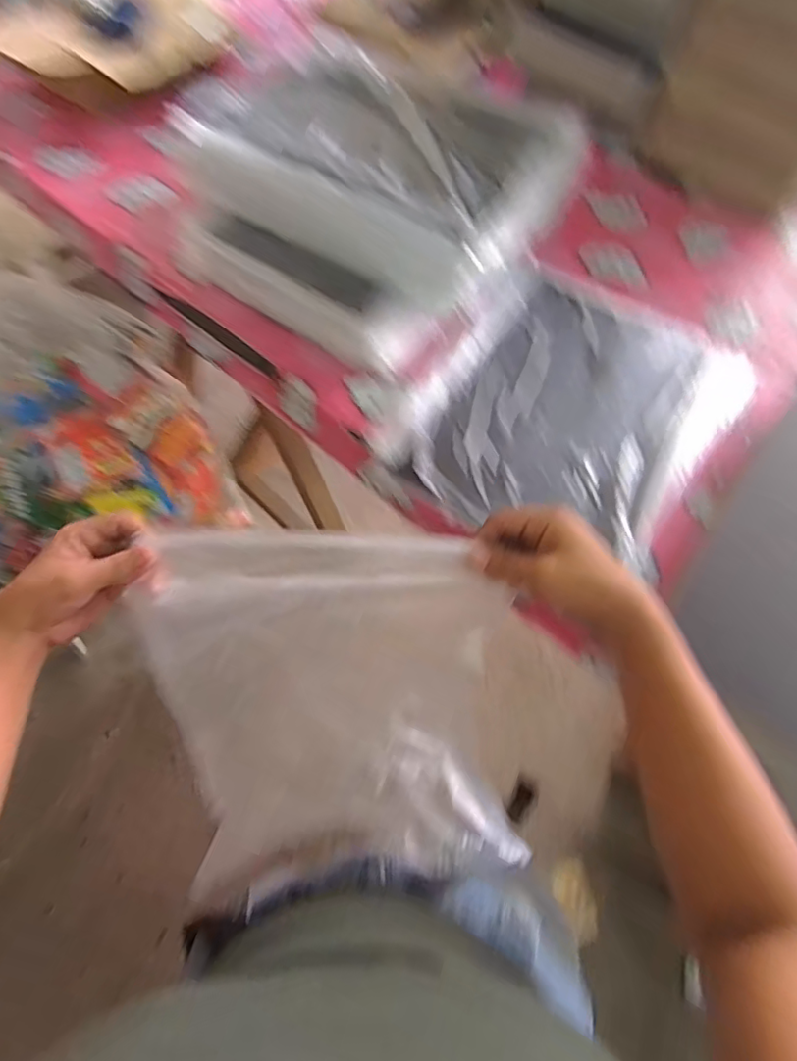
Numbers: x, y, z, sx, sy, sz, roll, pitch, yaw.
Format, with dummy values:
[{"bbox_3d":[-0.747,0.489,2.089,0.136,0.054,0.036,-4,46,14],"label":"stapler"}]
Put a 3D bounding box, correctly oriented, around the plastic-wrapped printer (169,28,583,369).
[{"bbox_3d":[-0.043,-0.409,0.698,0.391,0.160,0.348,33,66,14],"label":"plastic-wrapped printer"}]

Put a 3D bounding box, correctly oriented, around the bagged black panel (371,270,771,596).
[{"bbox_3d":[0.199,-0.143,0.642,0.311,0.026,0.376,30,65,13],"label":"bagged black panel"}]

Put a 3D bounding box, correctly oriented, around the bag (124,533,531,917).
[{"bbox_3d":[-0.058,0.138,0.430,0.268,0.154,0.228,1,63,-2],"label":"bag"}]

